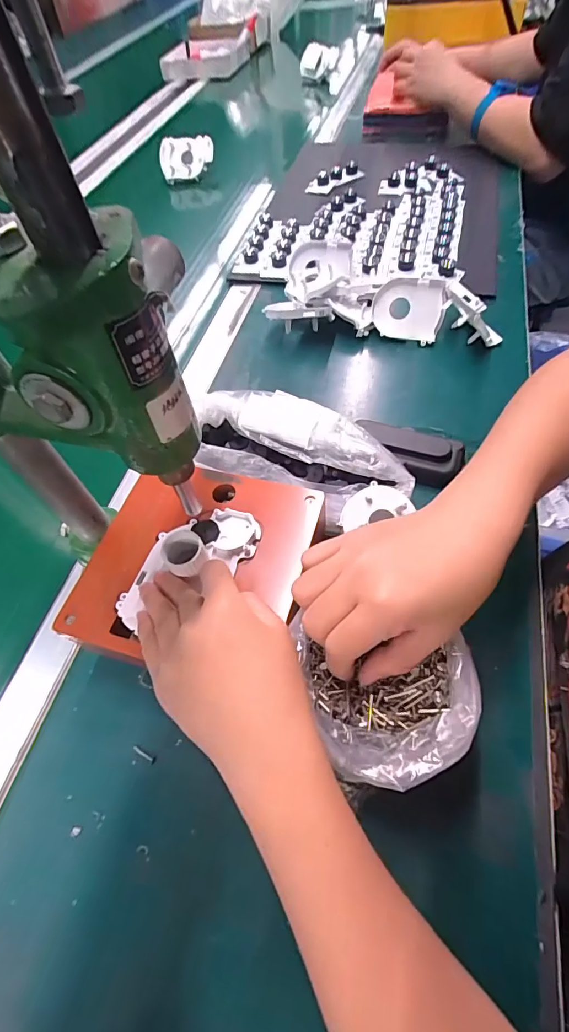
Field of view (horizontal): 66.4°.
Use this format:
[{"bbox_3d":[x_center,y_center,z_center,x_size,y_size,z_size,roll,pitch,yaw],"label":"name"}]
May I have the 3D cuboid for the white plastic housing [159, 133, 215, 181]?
[{"bbox_3d":[-0.180,-0.669,0.809,0.103,0.055,0.028,-17,58,-6],"label":"white plastic housing"}]

